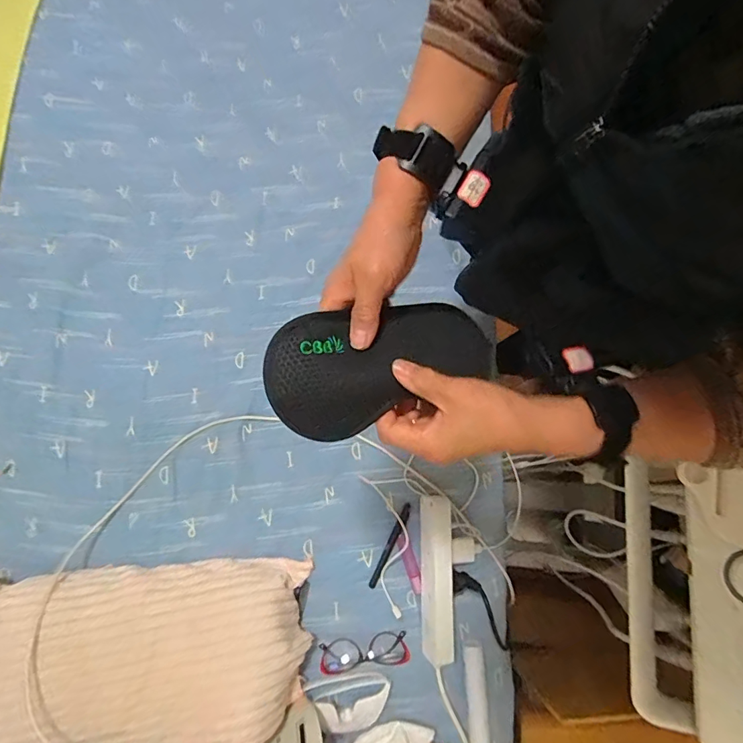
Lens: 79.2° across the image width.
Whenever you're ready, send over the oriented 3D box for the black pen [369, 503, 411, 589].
[{"bbox_3d":[0.032,0.276,0.709,0.014,0.014,0.138,26,79,5],"label":"black pen"}]

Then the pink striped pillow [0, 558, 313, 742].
[{"bbox_3d":[-0.336,0.403,0.635,0.482,0.094,0.232,-1,78,-1],"label":"pink striped pillow"}]

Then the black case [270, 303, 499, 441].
[{"bbox_3d":[0.013,-0.012,0.365,0.194,0.022,0.089,-19,78,-29],"label":"black case"}]

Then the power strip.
[{"bbox_3d":[0.099,0.311,0.685,0.047,0.043,0.227,1,78,-1],"label":"power strip"}]

